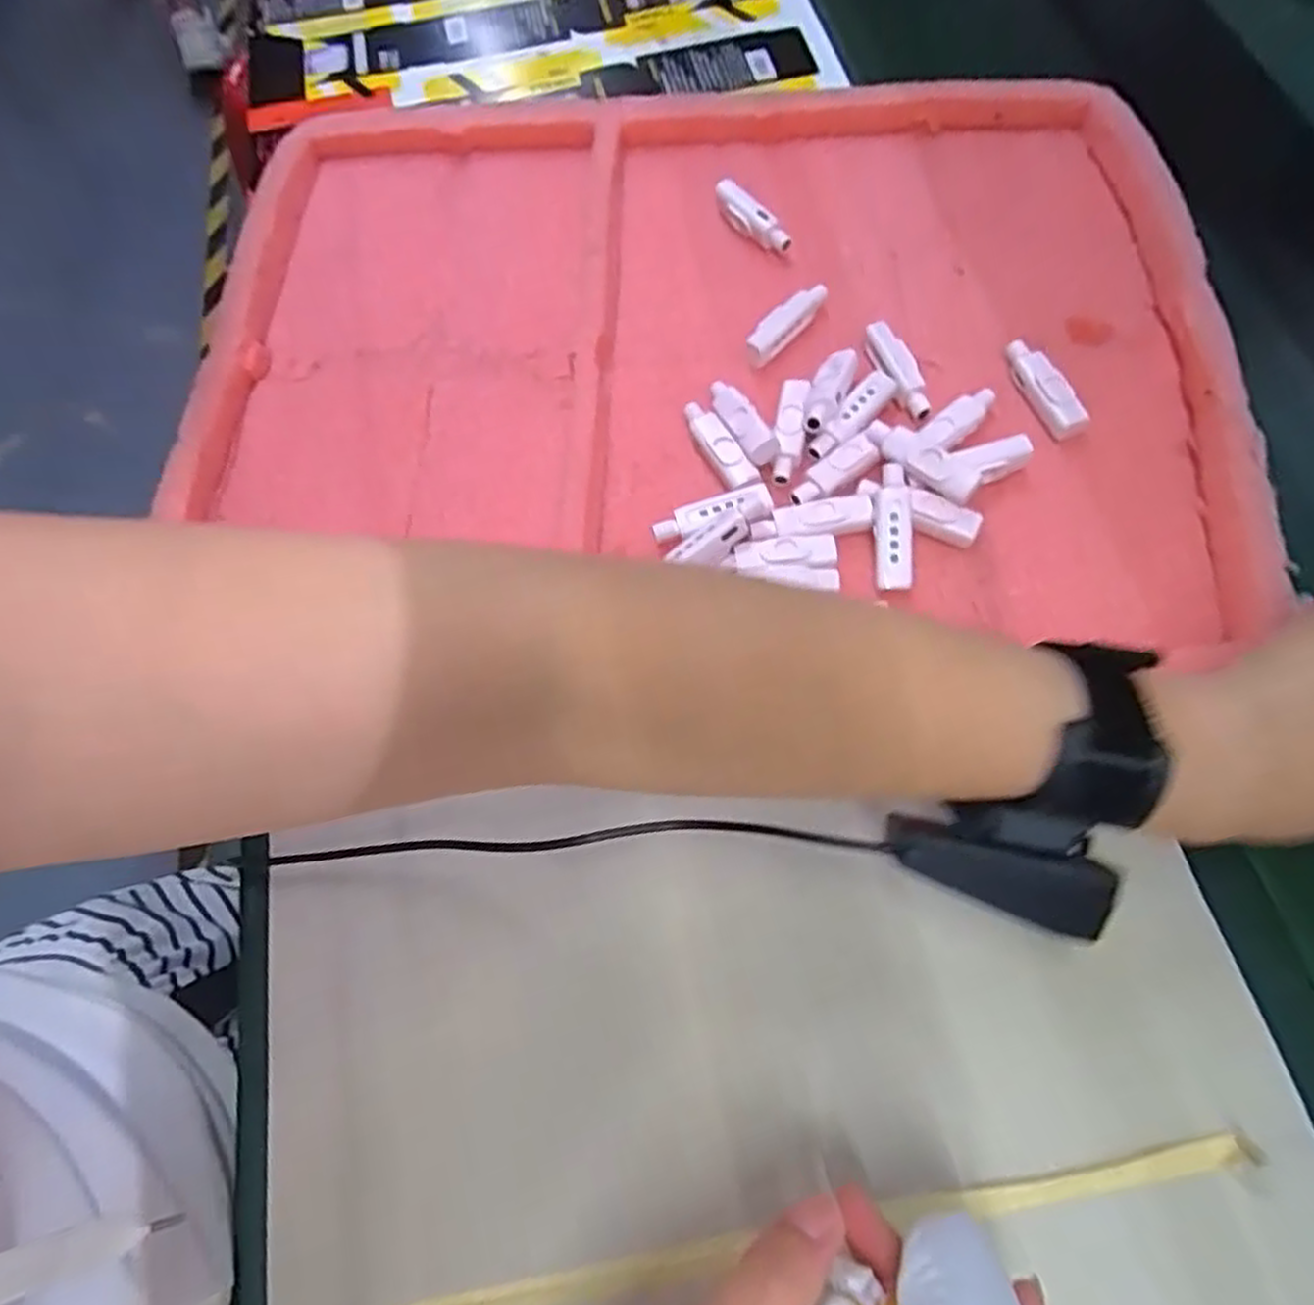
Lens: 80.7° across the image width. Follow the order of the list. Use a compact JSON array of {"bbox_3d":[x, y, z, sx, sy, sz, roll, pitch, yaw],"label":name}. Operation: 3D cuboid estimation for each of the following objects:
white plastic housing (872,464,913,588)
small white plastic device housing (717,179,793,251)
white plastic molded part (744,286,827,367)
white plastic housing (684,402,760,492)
[{"bbox_3d":[0.105,-0.056,0.345,0.017,0.006,0.056,1,84,4],"label":"white plastic housing"},{"bbox_3d":[0.053,-0.244,0.436,0.012,0.022,0.051,-36,70,-12],"label":"small white plastic device housing"},{"bbox_3d":[0.070,-0.176,0.413,0.013,0.020,0.057,38,74,17],"label":"white plastic molded part"},{"bbox_3d":[0.031,-0.098,0.379,0.017,0.017,0.056,-22,67,-6],"label":"white plastic housing"}]

